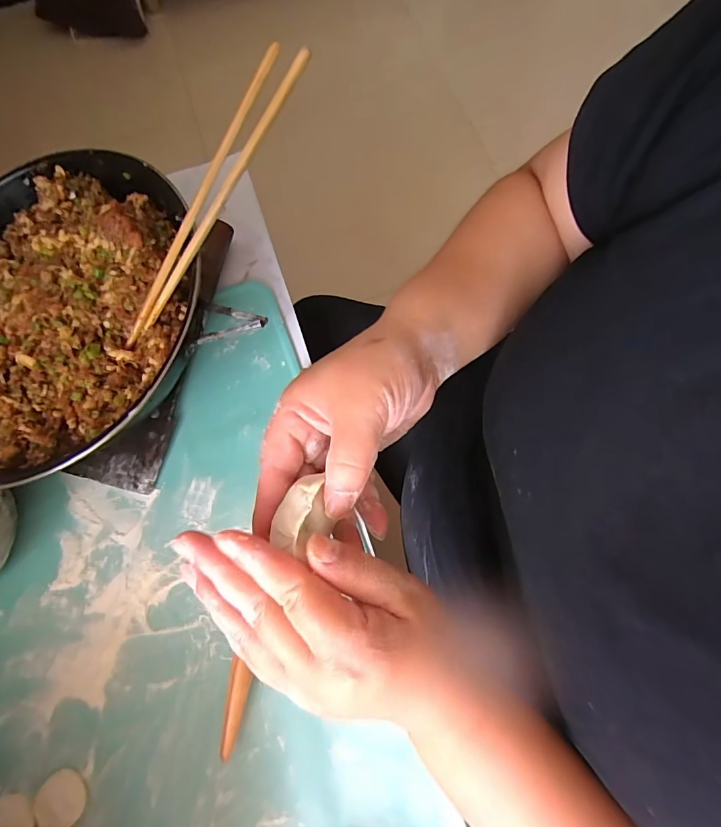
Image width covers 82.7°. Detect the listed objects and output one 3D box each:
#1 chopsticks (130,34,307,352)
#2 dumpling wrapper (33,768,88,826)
[{"bbox_3d":[-0.123,-0.156,0.317,0.038,0.013,0.247,46,111,13],"label":"chopsticks"},{"bbox_3d":[-0.240,0.309,0.328,0.038,0.004,0.036,16,75,6],"label":"dumpling wrapper"}]

